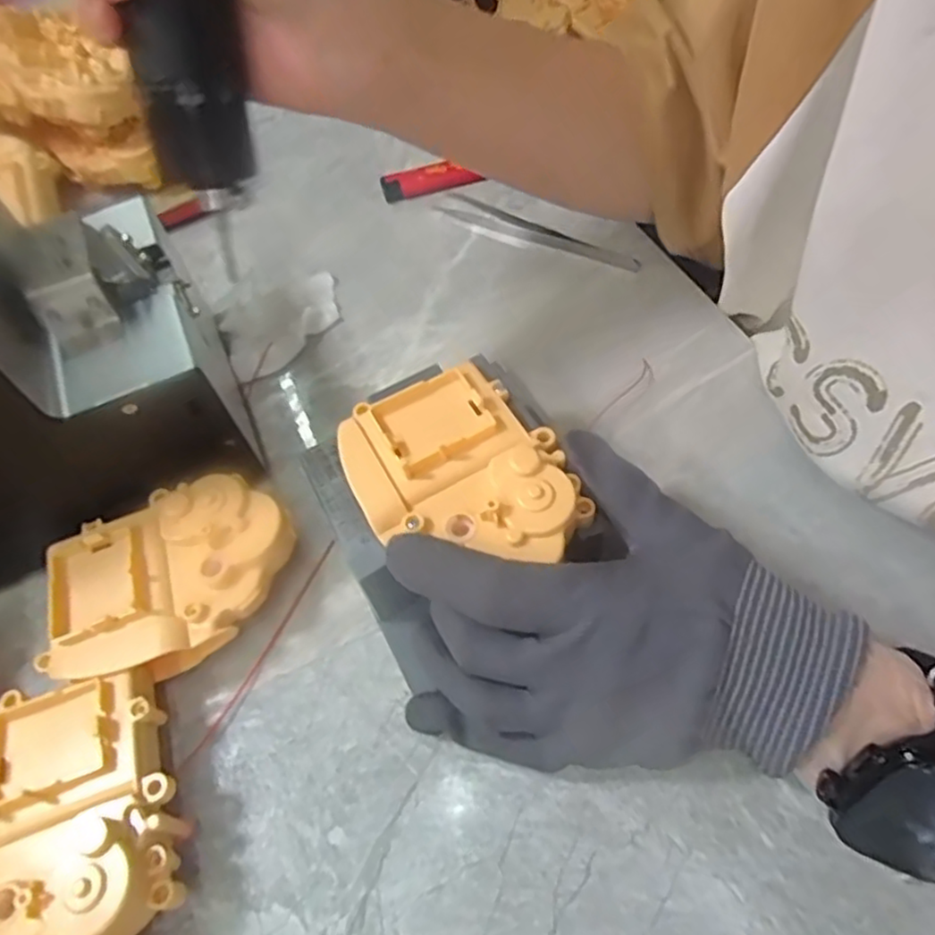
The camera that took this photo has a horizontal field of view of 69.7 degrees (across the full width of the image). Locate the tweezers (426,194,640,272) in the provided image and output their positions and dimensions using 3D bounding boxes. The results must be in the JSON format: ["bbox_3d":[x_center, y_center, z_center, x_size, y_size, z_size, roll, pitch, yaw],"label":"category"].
[{"bbox_3d":[0.039,-0.138,0.397,0.128,0.004,0.021,25,64,20],"label":"tweezers"}]

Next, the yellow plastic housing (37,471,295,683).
[{"bbox_3d":[-0.120,0.046,0.279,0.100,0.037,0.075,-26,59,-10],"label":"yellow plastic housing"}]

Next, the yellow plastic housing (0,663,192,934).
[{"bbox_3d":[-0.139,0.123,0.232,0.078,0.037,0.100,-18,58,-5],"label":"yellow plastic housing"}]

